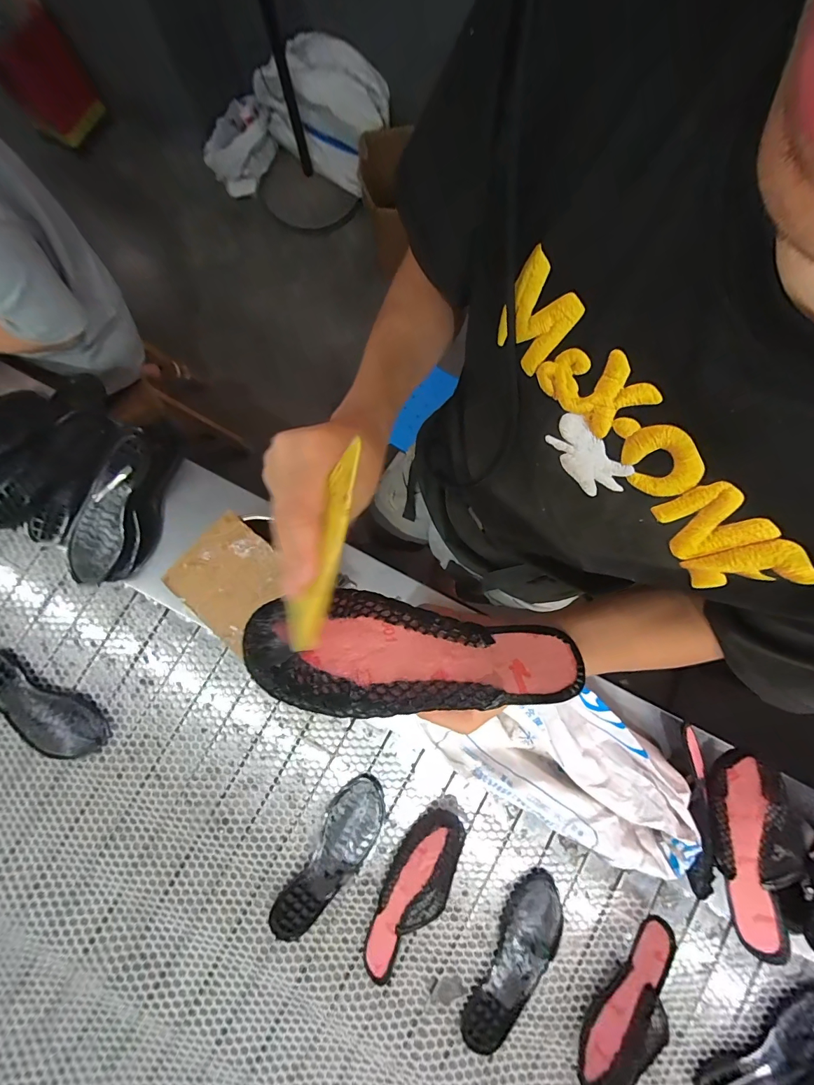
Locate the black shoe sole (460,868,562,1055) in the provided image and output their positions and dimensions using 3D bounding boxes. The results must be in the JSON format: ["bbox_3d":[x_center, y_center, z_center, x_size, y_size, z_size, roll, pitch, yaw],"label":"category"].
[{"bbox_3d":[0.171,0.653,0.616,0.086,0.020,0.256,28,80,5],"label":"black shoe sole"}]

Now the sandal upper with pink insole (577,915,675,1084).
[{"bbox_3d":[0.333,0.687,0.580,0.052,0.079,0.236,40,84,4],"label":"sandal upper with pink insole"}]

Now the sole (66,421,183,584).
[{"bbox_3d":[-0.475,-0.061,0.671,0.121,0.066,0.290,23,83,2],"label":"sole"}]

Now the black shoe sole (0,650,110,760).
[{"bbox_3d":[-0.632,0.282,0.677,0.259,0.020,0.102,27,80,5],"label":"black shoe sole"}]

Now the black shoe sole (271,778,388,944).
[{"bbox_3d":[-0.124,0.511,0.642,0.085,0.017,0.257,34,81,6],"label":"black shoe sole"}]

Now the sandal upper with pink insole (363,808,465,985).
[{"bbox_3d":[0.012,0.542,0.615,0.080,0.059,0.240,28,83,3],"label":"sandal upper with pink insole"}]

